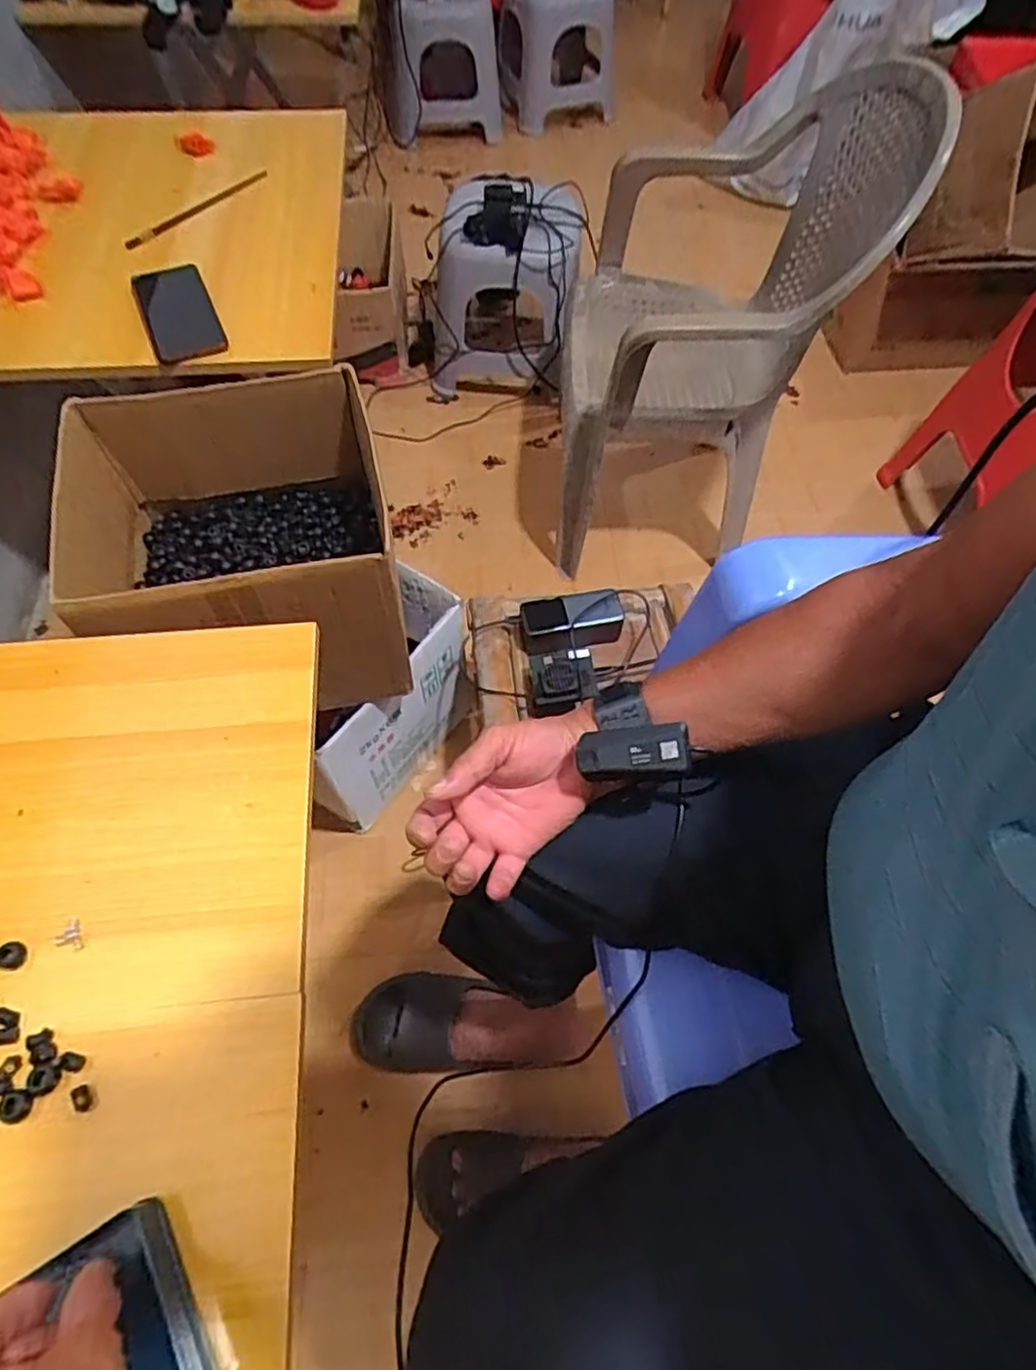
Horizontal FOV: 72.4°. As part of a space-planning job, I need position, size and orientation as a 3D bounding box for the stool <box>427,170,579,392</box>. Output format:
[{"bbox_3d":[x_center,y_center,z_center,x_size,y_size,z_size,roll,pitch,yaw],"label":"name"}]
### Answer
[{"bbox_3d":[-0.022,-0.800,1.429,0.282,0.329,0.230,5,60,1],"label":"stool"}]

